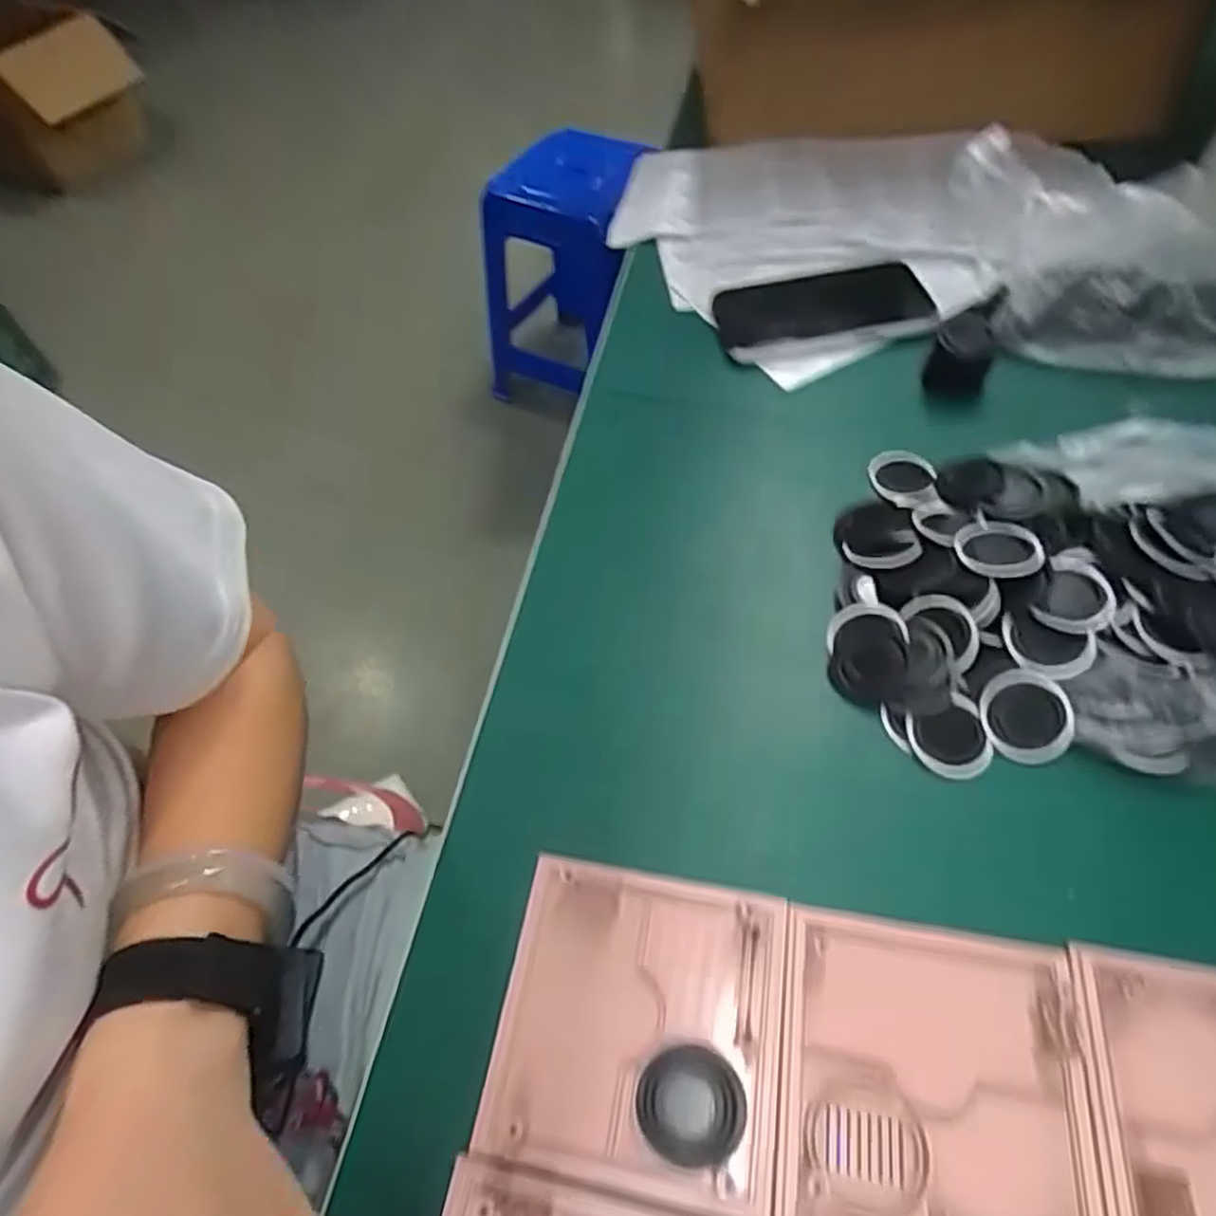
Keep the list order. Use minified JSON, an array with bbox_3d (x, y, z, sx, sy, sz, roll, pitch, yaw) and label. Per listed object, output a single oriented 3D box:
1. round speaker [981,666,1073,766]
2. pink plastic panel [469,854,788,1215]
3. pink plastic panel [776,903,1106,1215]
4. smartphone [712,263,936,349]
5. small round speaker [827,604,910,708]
[{"bbox_3d":[0.197,0.051,0.344,0.041,0.004,0.041,-3,78,14],"label":"round speaker"},{"bbox_3d":[0.012,0.163,0.289,0.108,0.015,0.108,8,57,9],"label":"pink plastic panel"},{"bbox_3d":[0.119,0.171,0.263,0.106,0.017,0.107,7,57,8],"label":"pink plastic panel"},{"bbox_3d":[0.155,-0.219,0.531,0.150,0.009,0.069,-7,56,-1],"label":"smartphone"},{"bbox_3d":[0.132,0.021,0.372,0.036,0.022,0.052,11,57,10],"label":"small round speaker"}]

